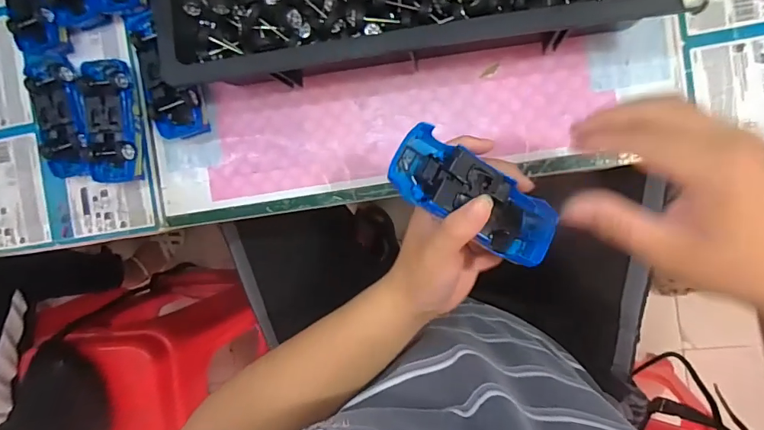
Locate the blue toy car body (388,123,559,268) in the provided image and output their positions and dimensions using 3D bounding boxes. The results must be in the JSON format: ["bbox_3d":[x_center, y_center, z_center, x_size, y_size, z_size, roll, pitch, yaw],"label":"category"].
[{"bbox_3d":[0.068,-0.013,0.319,0.129,0.029,0.050,30,95,-13],"label":"blue toy car body"}]

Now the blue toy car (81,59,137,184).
[{"bbox_3d":[-0.294,-0.103,0.480,0.059,0.042,0.132,-3,89,10],"label":"blue toy car"}]

